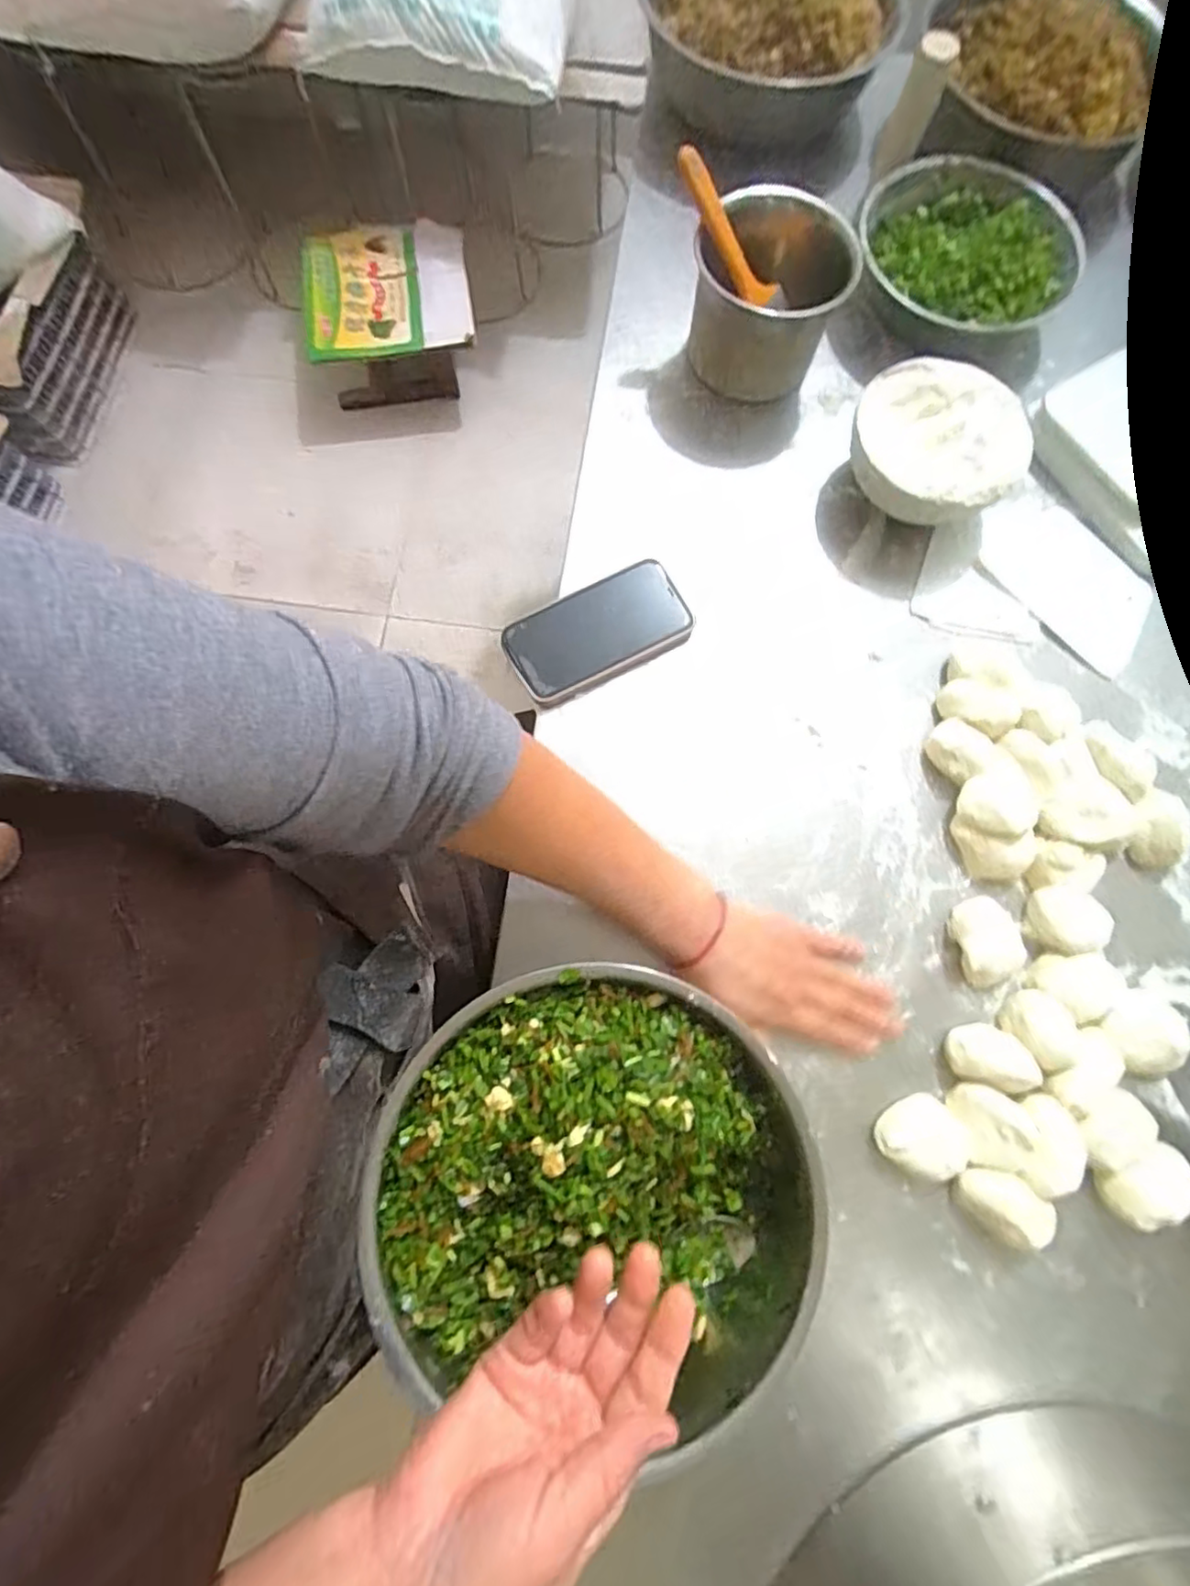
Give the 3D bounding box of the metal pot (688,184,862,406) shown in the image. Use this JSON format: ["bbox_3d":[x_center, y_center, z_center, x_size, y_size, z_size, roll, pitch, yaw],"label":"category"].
[{"bbox_3d":[0.149,-0.436,0.549,0.128,0.100,0.125,0,77,-1],"label":"metal pot"}]

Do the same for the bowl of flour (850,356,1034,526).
[{"bbox_3d":[0.282,-0.285,0.528,0.137,0.073,0.135,0,77,-1],"label":"bowl of flour"}]

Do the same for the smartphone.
[{"bbox_3d":[0.002,-0.131,0.507,0.145,0.015,0.078,-28,84,-1],"label":"smartphone"}]

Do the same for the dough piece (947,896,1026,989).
[{"bbox_3d":[0.283,0.108,0.448,0.038,0.025,0.061,-9,77,-3],"label":"dough piece"}]

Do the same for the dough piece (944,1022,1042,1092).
[{"bbox_3d":[0.277,0.185,0.436,0.055,0.027,0.038,13,77,2],"label":"dough piece"}]

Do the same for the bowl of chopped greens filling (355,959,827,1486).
[{"bbox_3d":[0.003,0.227,0.382,0.249,0.107,0.228,0,77,-1],"label":"bowl of chopped greens filling"}]

